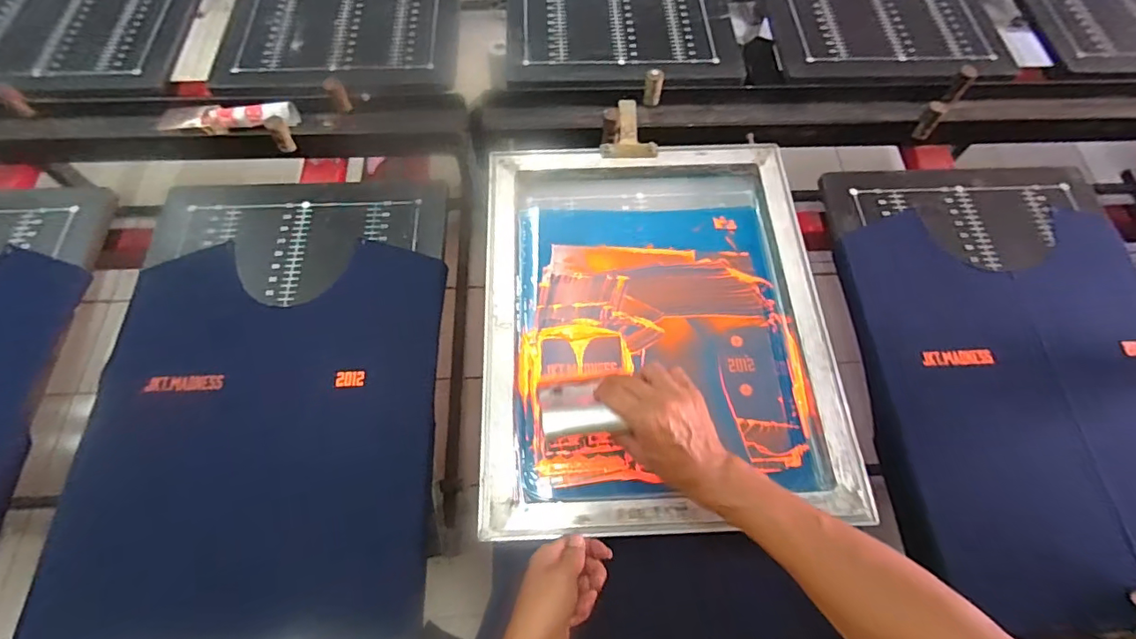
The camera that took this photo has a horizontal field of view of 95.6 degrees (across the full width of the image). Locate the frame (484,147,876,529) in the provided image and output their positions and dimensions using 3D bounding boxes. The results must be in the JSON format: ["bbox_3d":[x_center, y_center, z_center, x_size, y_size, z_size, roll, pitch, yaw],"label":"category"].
[{"bbox_3d":[0.107,-0.004,0.647,0.405,0.042,0.493,-2,67,-2],"label":"frame"}]

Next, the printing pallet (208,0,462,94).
[{"bbox_3d":[-0.400,-0.631,0.953,0.400,0.019,0.602,-3,67,-2],"label":"printing pallet"}]

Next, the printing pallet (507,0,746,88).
[{"bbox_3d":[0.088,-0.644,0.951,0.387,0.028,0.624,-1,67,-2],"label":"printing pallet"}]

